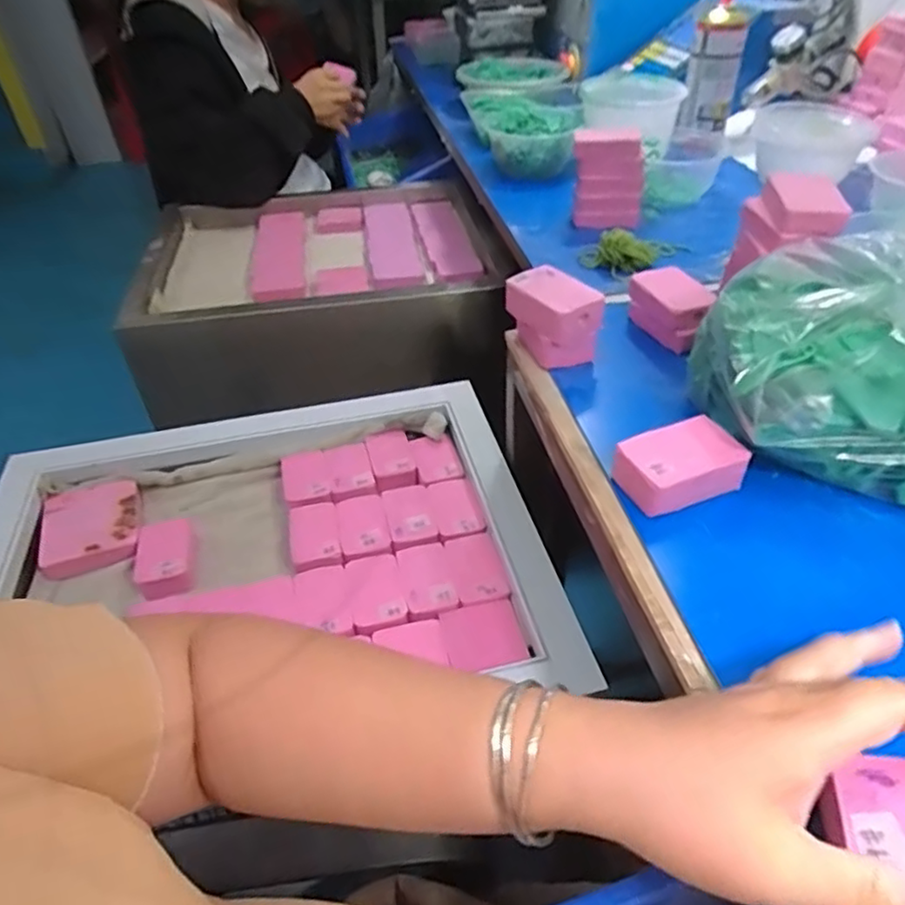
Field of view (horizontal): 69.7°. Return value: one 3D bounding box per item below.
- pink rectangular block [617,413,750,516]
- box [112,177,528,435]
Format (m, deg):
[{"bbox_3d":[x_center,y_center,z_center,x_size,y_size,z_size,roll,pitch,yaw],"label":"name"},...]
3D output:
[{"bbox_3d":[0.141,0.008,0.406,0.071,0.032,0.045,-17,44,-16],"label":"pink rectangular block"},{"bbox_3d":[-0.206,-0.228,0.995,0.486,0.188,0.366,-8,42,-7],"label":"box"}]

